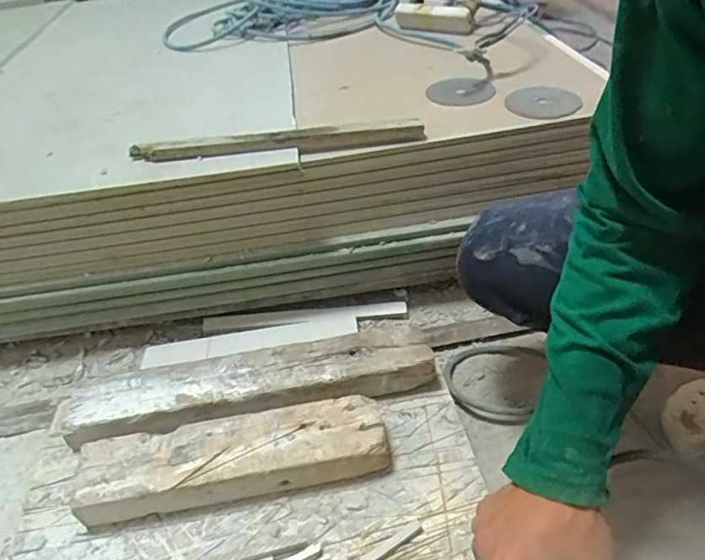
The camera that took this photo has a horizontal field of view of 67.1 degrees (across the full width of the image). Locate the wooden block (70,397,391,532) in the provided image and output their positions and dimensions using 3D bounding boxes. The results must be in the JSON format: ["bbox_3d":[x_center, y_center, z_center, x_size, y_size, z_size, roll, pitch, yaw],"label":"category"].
[{"bbox_3d":[-0.123,0.188,0.570,0.315,0.053,0.087,-10,40,-5],"label":"wooden block"}]

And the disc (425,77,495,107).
[{"bbox_3d":[0.160,-0.283,0.796,0.097,0.004,0.092,-4,46,4],"label":"disc"}]

